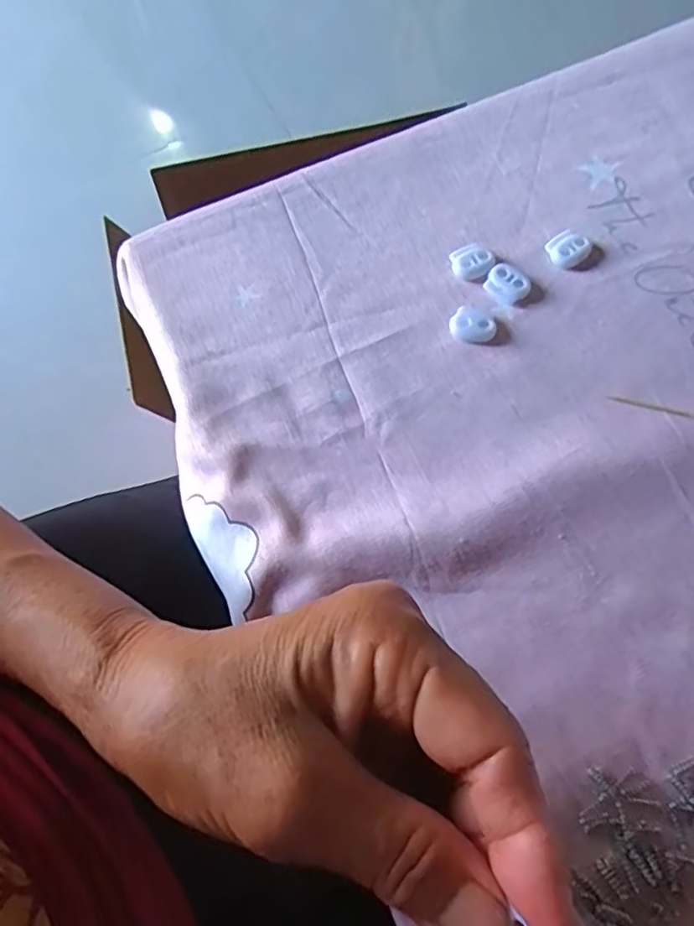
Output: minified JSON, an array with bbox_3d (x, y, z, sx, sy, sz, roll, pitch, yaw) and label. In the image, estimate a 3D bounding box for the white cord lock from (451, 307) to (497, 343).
[{"bbox_3d":[0.062,-0.066,0.303,0.022,0.006,0.017,26,71,13],"label":"white cord lock"}]

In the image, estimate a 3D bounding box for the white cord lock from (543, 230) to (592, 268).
[{"bbox_3d":[0.114,-0.111,0.319,0.020,0.007,0.019,-34,70,-11],"label":"white cord lock"}]

